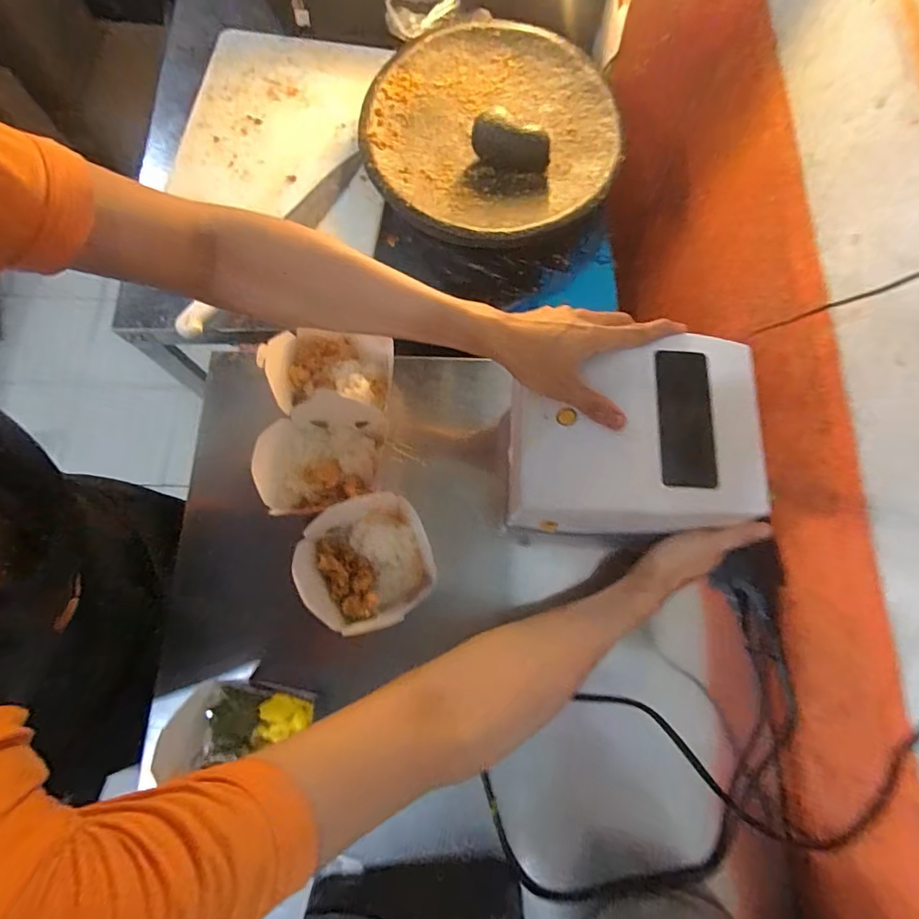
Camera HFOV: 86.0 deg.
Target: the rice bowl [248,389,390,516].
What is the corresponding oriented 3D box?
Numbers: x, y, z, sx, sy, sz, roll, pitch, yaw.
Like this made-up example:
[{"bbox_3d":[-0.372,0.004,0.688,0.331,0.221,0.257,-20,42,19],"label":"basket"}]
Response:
[{"bbox_3d":[-0.146,0.000,0.523,0.118,0.069,0.127,0,75,-1],"label":"rice bowl"}]

